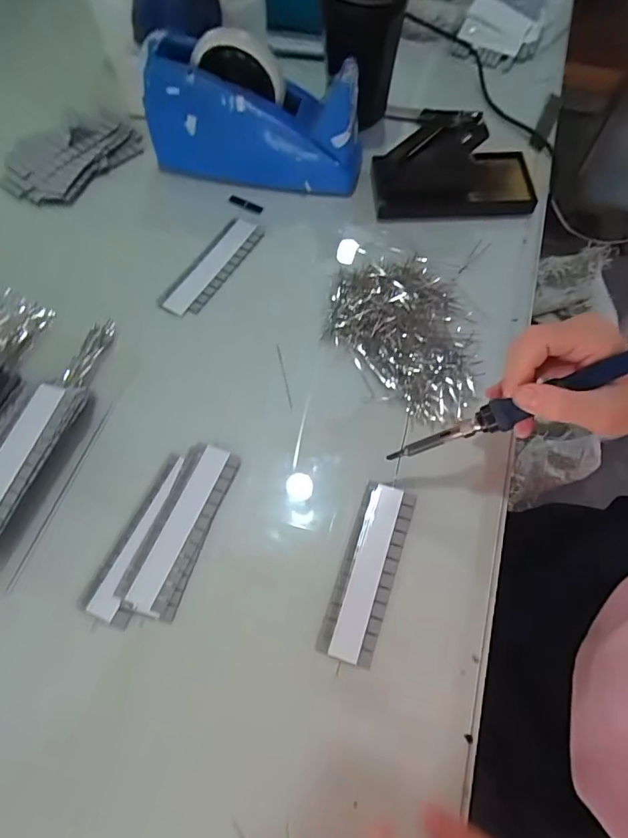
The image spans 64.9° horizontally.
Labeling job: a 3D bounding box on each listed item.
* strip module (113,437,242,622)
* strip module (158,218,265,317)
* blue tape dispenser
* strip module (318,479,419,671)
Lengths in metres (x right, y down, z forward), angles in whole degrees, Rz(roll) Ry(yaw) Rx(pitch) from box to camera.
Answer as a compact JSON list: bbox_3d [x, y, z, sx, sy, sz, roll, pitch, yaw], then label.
[{"bbox_3d":[-0.100,0.078,0.370,0.043,0.004,0.127,18,65,7],"label":"strip module"},{"bbox_3d":[-0.098,-0.147,0.472,0.039,0.008,0.123,31,68,13],"label":"strip module"},{"bbox_3d":[-0.057,-0.299,0.488,0.209,0.120,0.060,9,65,3],"label":"blue tape dispenser"},{"bbox_3d":[0.040,0.108,0.360,0.038,0.005,0.126,18,66,7],"label":"strip module"}]

